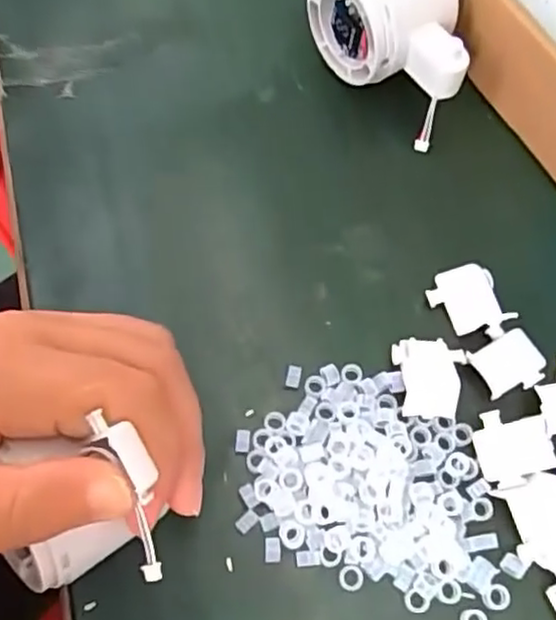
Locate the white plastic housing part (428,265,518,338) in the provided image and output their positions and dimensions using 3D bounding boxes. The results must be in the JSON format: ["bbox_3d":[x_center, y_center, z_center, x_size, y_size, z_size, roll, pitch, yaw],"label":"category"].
[{"bbox_3d":[0.083,-0.005,0.293,0.029,0.008,0.031,-20,69,-9],"label":"white plastic housing part"}]

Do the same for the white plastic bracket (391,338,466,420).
[{"bbox_3d":[0.064,0.027,0.277,0.028,0.004,0.034,-4,67,-2],"label":"white plastic bracket"}]

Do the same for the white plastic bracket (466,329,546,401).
[{"bbox_3d":[0.097,0.023,0.281,0.029,0.005,0.023,-27,70,-11],"label":"white plastic bracket"}]

